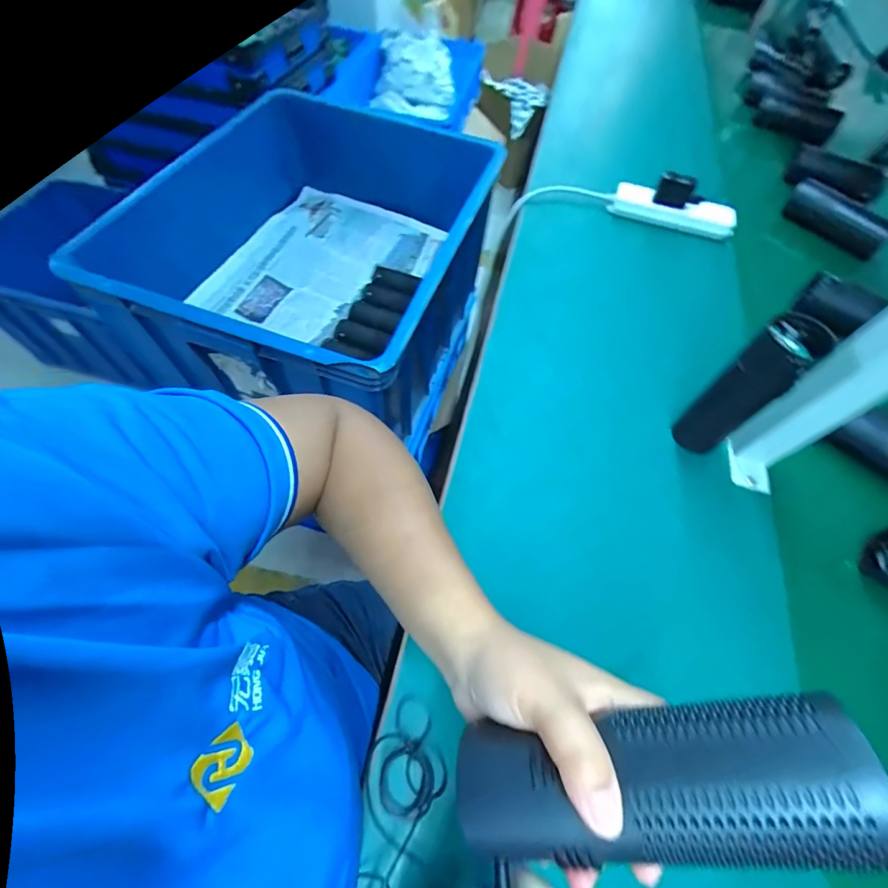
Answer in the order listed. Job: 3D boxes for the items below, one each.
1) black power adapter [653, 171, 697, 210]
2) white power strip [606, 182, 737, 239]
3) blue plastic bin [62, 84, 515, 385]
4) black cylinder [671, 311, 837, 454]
[{"bbox_3d":[0.370,-0.406,0.664,0.053,0.039,0.024,30,65,14],"label":"black power adapter"},{"bbox_3d":[0.376,-0.382,0.682,0.194,0.030,0.053,19,63,8],"label":"white power strip"},{"bbox_3d":[-0.222,-0.378,0.775,0.540,0.303,0.664,17,62,7],"label":"blue plastic bin"},{"bbox_3d":[0.298,-0.052,0.417,0.050,0.161,0.054,-39,69,-20],"label":"black cylinder"}]

